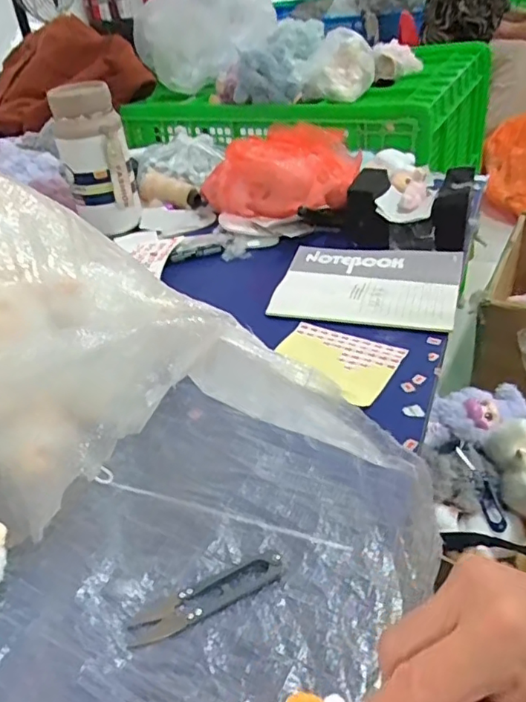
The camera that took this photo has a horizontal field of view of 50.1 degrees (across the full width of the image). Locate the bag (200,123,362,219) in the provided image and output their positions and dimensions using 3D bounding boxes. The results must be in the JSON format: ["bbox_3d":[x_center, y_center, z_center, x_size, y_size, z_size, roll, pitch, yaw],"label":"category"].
[{"bbox_3d":[0.023,-0.249,0.815,0.220,0.116,0.118,-7,35,0],"label":"bag"}]

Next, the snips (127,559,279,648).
[{"bbox_3d":[-0.037,0.156,0.356,0.095,0.004,0.025,-20,37,-18],"label":"snips"}]

